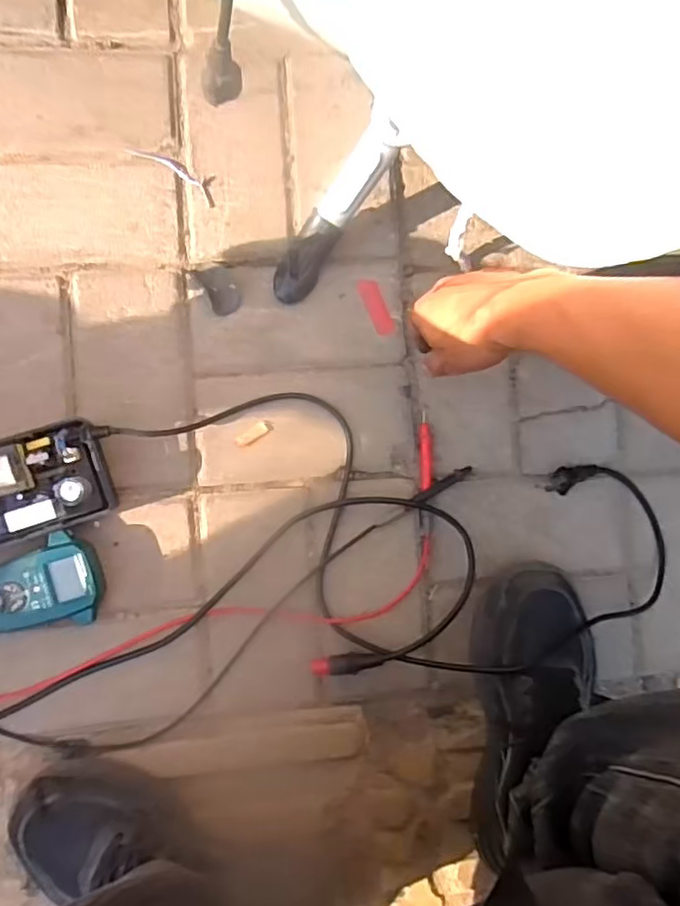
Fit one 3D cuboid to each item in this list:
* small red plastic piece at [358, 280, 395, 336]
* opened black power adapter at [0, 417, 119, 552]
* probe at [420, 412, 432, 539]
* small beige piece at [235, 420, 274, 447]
[{"bbox_3d":[0.035,-0.136,0.577,0.019,0.004,0.054,-24,92,-9],"label":"small red plastic piece"},{"bbox_3d":[-0.272,0.033,0.502,0.167,0.056,0.084,-17,90,-9],"label":"opened black power adapter"},{"bbox_3d":[0.079,0.019,0.567,0.011,0.014,0.112,0,88,-9],"label":"probe"},{"bbox_3d":[-0.077,-0.017,0.554,0.035,0.004,0.013,-33,93,-8],"label":"small beige piece"}]

